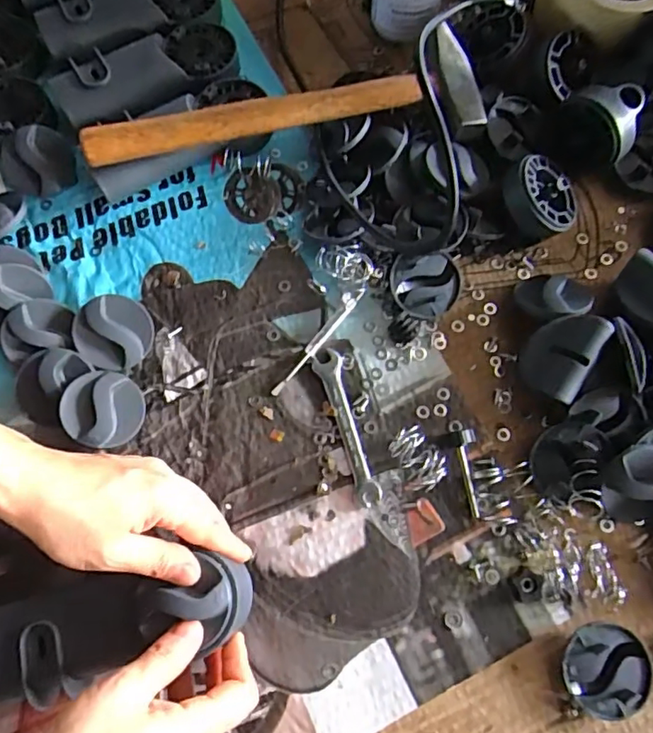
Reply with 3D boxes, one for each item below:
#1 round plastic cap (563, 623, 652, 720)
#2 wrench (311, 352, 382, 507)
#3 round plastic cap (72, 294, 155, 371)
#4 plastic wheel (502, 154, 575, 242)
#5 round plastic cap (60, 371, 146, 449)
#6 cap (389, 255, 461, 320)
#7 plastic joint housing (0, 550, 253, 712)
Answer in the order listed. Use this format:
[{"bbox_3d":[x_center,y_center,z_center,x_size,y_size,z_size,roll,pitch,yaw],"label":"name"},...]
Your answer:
[{"bbox_3d":[0.182,0.197,0.369,0.055,0.020,0.053,0,73,1],"label":"round plastic cap"},{"bbox_3d":[0.015,0.046,0.419,0.022,0.006,0.118,-15,74,-3],"label":"wrench"},{"bbox_3d":[-0.161,-0.026,0.428,0.056,0.010,0.055,1,87,-19],"label":"round plastic cap"},{"bbox_3d":[0.172,-0.137,0.453,0.062,0.030,0.062,-28,90,-33],"label":"plastic wheel"},{"bbox_3d":[-0.163,0.031,0.414,0.055,0.015,0.055,8,68,-20],"label":"round plastic cap"},{"bbox_3d":[0.079,-0.062,0.445,0.055,0.025,0.047,-3,73,1],"label":"cap"},{"bbox_3d":[-0.131,0.163,0.356,0.161,0.049,0.062,-16,74,6],"label":"plastic joint housing"}]

